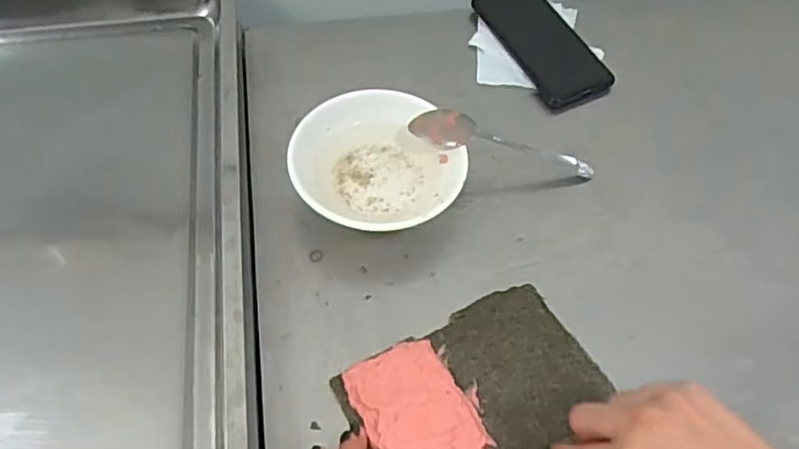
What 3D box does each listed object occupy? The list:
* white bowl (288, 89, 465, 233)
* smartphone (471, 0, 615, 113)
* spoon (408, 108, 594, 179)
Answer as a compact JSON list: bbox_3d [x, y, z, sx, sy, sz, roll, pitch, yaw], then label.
[{"bbox_3d":[-0.019,-0.044,0.540,0.133,0.052,0.130,1,58,-2],"label":"white bowl"},{"bbox_3d":[0.150,-0.192,0.666,0.077,0.012,0.165,-22,62,-15],"label":"smartphone"},{"bbox_3d":[0.094,-0.069,0.560,0.173,0.021,0.033,13,57,-15],"label":"spoon"}]

